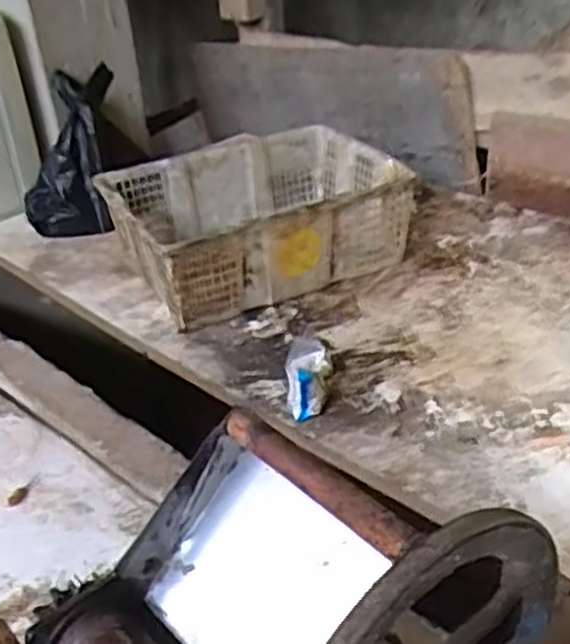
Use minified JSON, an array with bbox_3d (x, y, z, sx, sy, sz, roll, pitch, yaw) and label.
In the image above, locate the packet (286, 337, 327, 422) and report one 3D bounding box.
[{"bbox_3d":[0.031,0.075,1.083,0.058,0.061,0.136,-2,32,5],"label":"packet"}]

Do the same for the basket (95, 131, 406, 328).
[{"bbox_3d":[-0.053,-0.182,1.412,0.471,0.163,0.349,-19,34,-21],"label":"basket"}]

